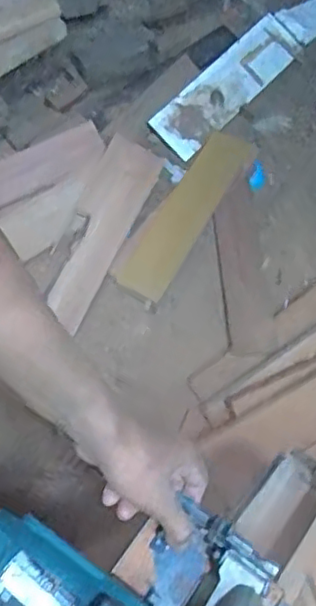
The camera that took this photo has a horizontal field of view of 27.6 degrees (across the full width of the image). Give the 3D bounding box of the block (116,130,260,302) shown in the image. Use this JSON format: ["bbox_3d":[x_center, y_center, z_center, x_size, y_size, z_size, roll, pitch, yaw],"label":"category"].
[{"bbox_3d":[0.062,-0.197,1.451,0.110,0.033,0.407,32,84,12],"label":"block"}]

